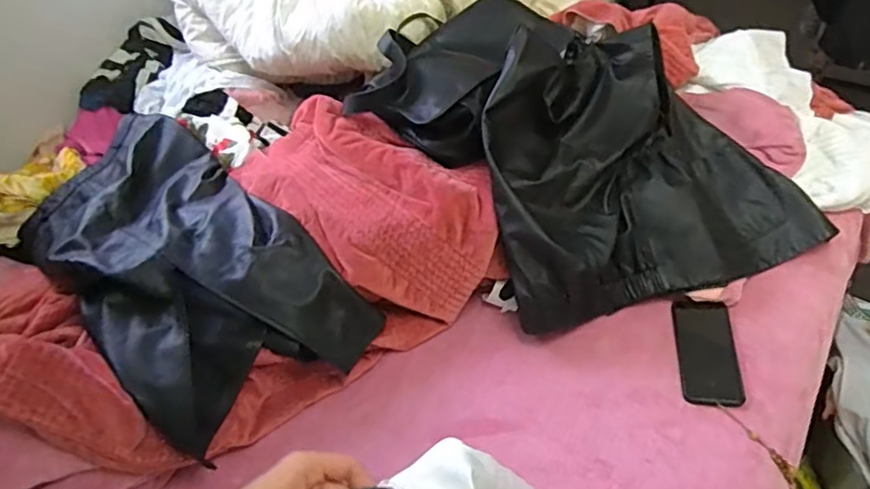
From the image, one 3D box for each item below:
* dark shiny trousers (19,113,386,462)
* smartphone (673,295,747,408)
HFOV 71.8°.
[{"bbox_3d":[-0.405,0.016,0.929,0.630,0.123,0.311,34,59,31],"label":"dark shiny trousers"},{"bbox_3d":[0.385,0.153,0.854,0.077,0.011,0.158,-2,54,13],"label":"smartphone"}]

